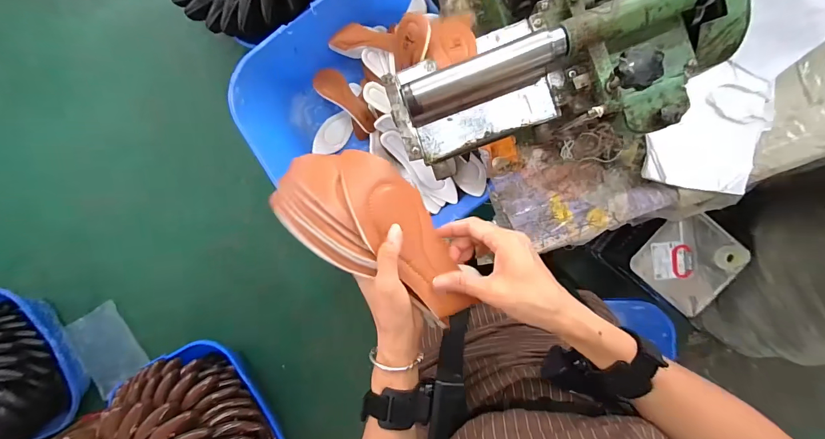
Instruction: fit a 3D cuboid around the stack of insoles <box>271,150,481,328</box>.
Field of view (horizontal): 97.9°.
[{"bbox_3d":[-0.032,0.007,0.347,0.206,0.034,0.107,35,95,-1],"label":"stack of insoles"}]

